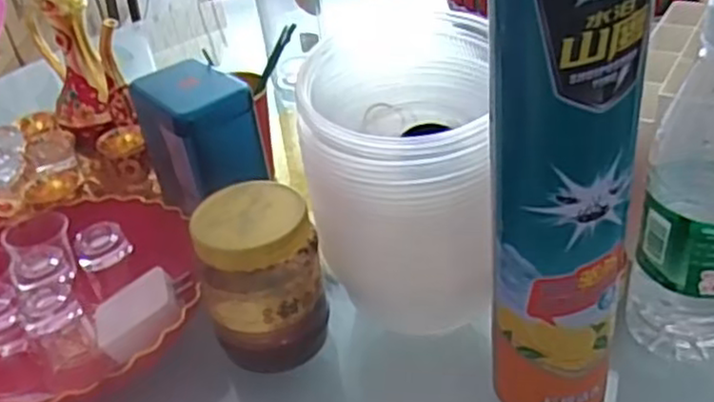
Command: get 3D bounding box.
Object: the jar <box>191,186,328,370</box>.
[{"bbox_3d":[-0.058,0.051,0.455,0.069,0.105,0.070,-5,35,3],"label":"jar"}]

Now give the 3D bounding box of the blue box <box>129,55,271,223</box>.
[{"bbox_3d":[-0.116,-0.047,0.535,0.068,0.089,0.079,-28,40,-27],"label":"blue box"}]

